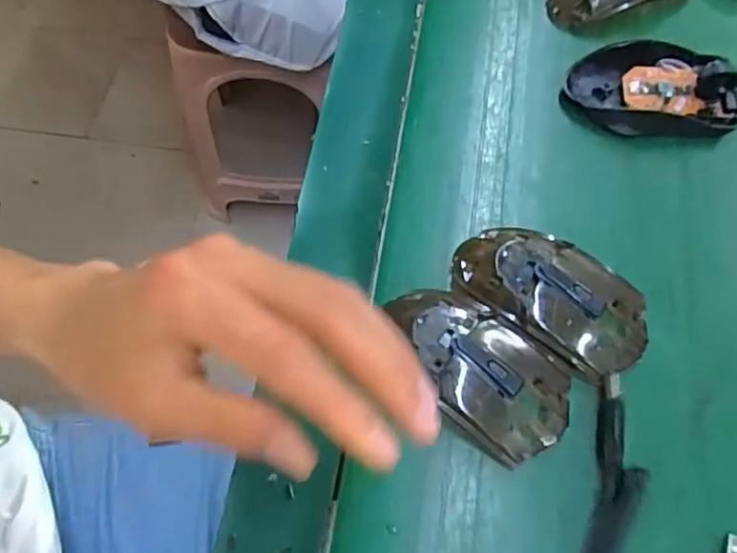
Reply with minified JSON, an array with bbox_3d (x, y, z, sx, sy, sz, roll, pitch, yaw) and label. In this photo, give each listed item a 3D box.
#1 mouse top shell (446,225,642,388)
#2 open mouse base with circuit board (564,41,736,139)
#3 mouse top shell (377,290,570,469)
[{"bbox_3d":[0.101,0.008,0.329,0.107,0.027,0.061,34,70,16],"label":"mouse top shell"},{"bbox_3d":[0.188,-0.122,0.390,0.108,0.024,0.067,-3,65,0],"label":"open mouse base with circuit board"},{"bbox_3d":[0.055,0.047,0.313,0.104,0.031,0.060,35,70,16],"label":"mouse top shell"}]

